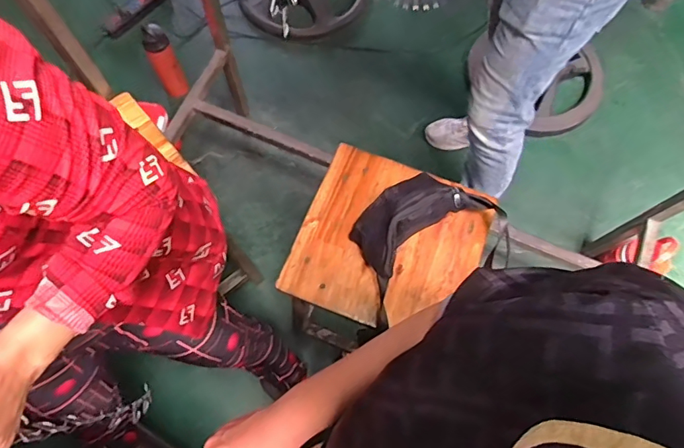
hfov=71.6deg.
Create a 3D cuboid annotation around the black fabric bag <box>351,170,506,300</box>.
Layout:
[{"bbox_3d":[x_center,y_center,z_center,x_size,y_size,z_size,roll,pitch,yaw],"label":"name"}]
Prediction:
[{"bbox_3d":[0.119,-0.006,0.754,0.224,0.101,0.126,-38,75,-13],"label":"black fabric bag"}]

